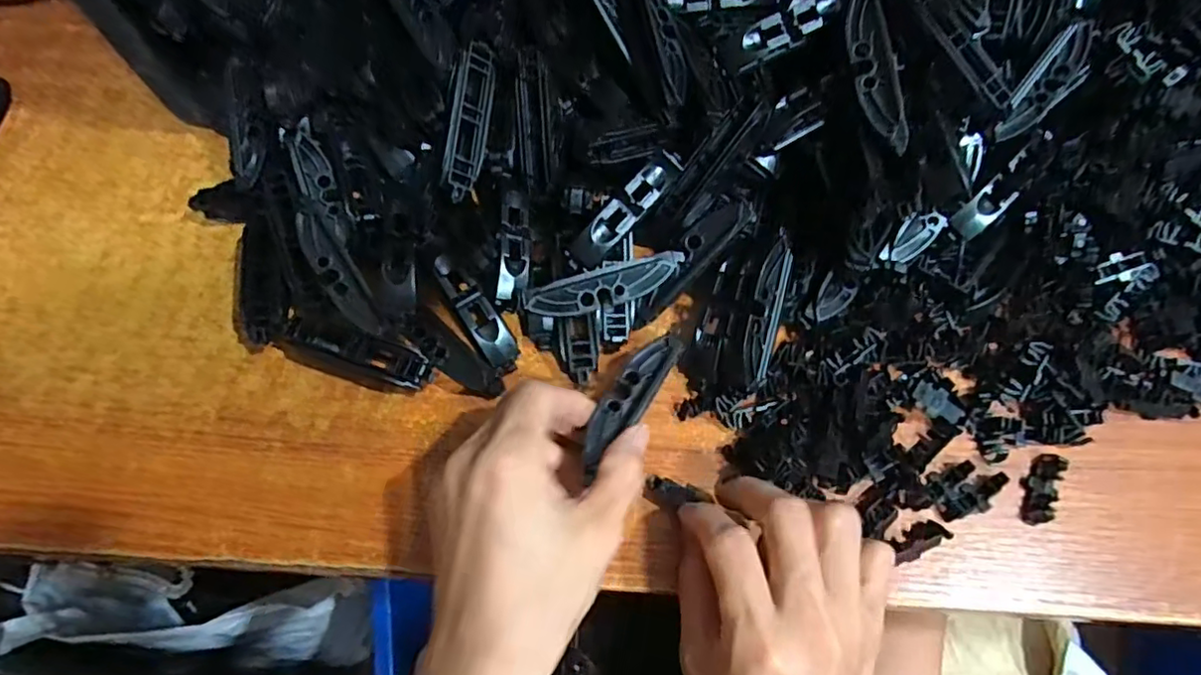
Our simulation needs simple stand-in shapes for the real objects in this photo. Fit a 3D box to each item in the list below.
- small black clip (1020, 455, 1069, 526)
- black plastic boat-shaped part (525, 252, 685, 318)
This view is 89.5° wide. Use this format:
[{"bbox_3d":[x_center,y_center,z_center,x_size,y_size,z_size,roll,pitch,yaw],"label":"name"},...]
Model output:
[{"bbox_3d":[0.203,0.069,0.278,0.013,0.009,0.035,30,70,13],"label":"small black clip"},{"bbox_3d":[0.003,-0.024,0.288,0.076,0.004,0.017,-16,93,-5],"label":"black plastic boat-shaped part"}]

